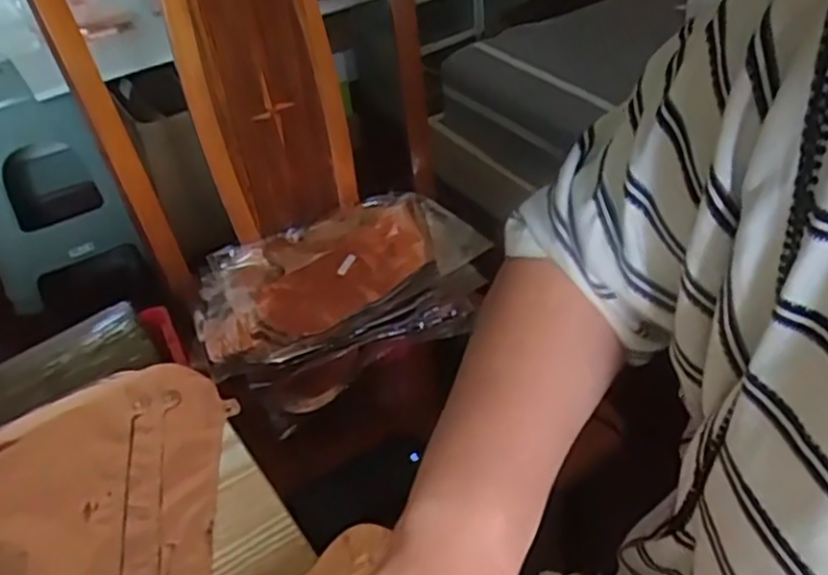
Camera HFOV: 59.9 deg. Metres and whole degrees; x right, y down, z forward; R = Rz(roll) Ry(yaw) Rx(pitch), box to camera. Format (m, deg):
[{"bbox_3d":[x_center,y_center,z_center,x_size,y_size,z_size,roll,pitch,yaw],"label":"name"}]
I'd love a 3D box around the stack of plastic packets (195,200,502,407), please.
[{"bbox_3d":[-0.093,-0.003,0.885,0.341,0.066,0.265,-18,43,-14],"label":"stack of plastic packets"}]

